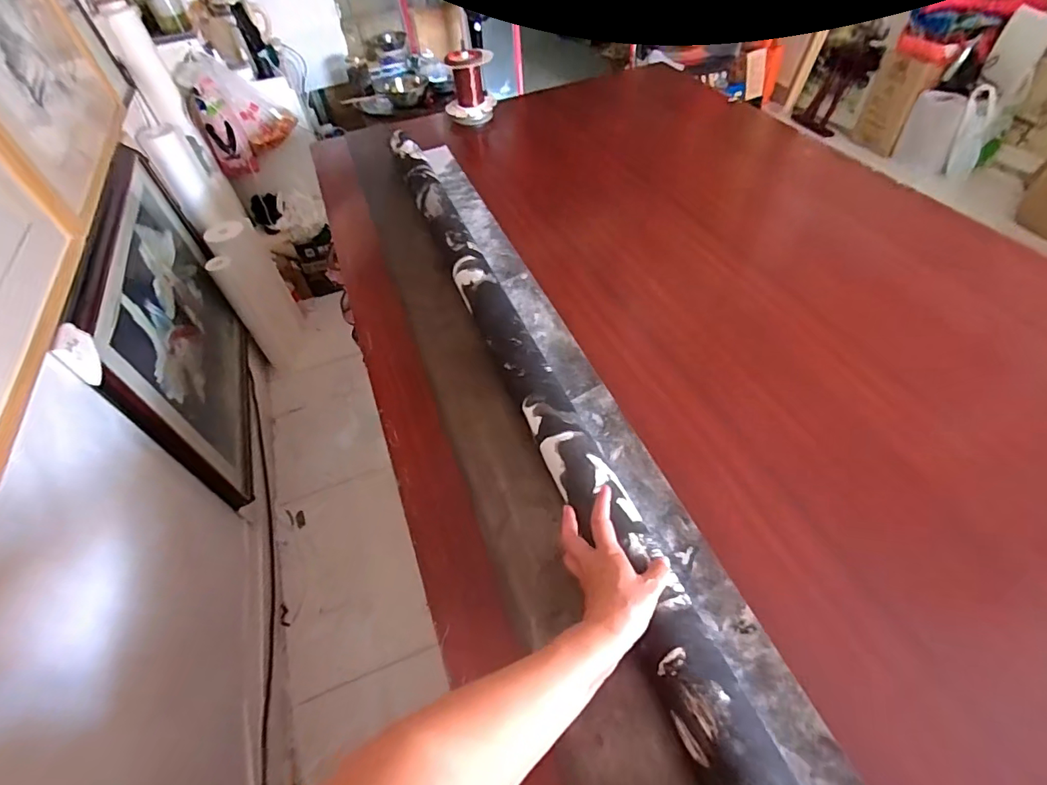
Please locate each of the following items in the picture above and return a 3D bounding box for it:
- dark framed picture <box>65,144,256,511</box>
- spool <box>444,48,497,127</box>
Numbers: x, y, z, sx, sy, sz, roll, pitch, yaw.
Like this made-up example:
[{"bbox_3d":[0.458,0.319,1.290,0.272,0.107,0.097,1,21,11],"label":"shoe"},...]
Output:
[{"bbox_3d":[-0.959,-0.170,1.410,0.062,0.720,0.944,-17,51,-11],"label":"dark framed picture"},{"bbox_3d":[-0.162,-0.914,1.449,0.144,0.185,0.130,-9,50,-4],"label":"spool"}]

